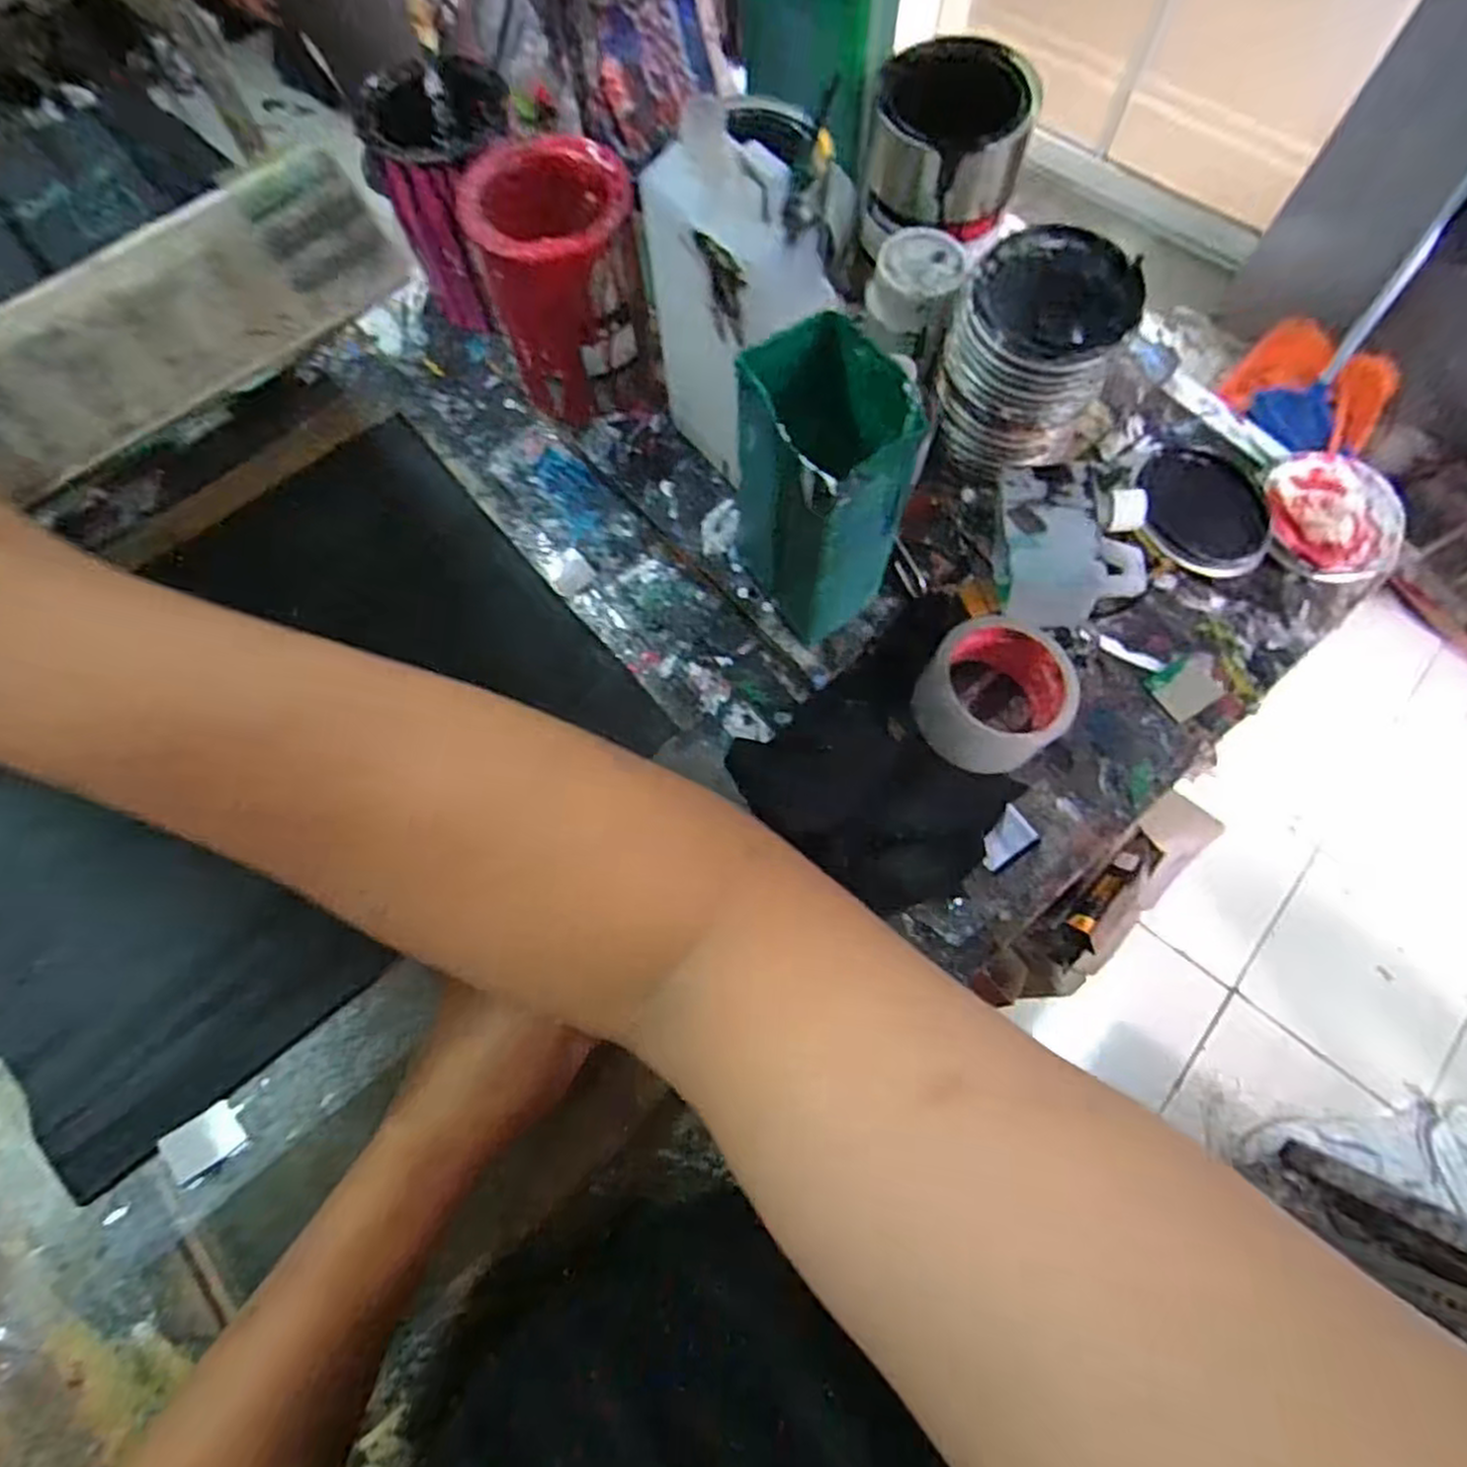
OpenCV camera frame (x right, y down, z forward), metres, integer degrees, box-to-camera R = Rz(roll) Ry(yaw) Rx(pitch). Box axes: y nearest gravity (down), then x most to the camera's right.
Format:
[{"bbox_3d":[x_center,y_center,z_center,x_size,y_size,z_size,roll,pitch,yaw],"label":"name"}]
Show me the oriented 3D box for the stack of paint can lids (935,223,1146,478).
[{"bbox_3d":[0.197,-0.248,0.506,0.096,0.122,0.100,33,75,12],"label":"stack of paint can lids"}]

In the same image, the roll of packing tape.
[{"bbox_3d":[0.170,-0.030,0.495,0.094,0.056,0.108,9,72,4],"label":"roll of packing tape"}]

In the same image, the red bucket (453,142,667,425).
[{"bbox_3d":[-0.116,-0.316,0.551,0.104,0.159,0.112,0,71,1],"label":"red bucket"}]

